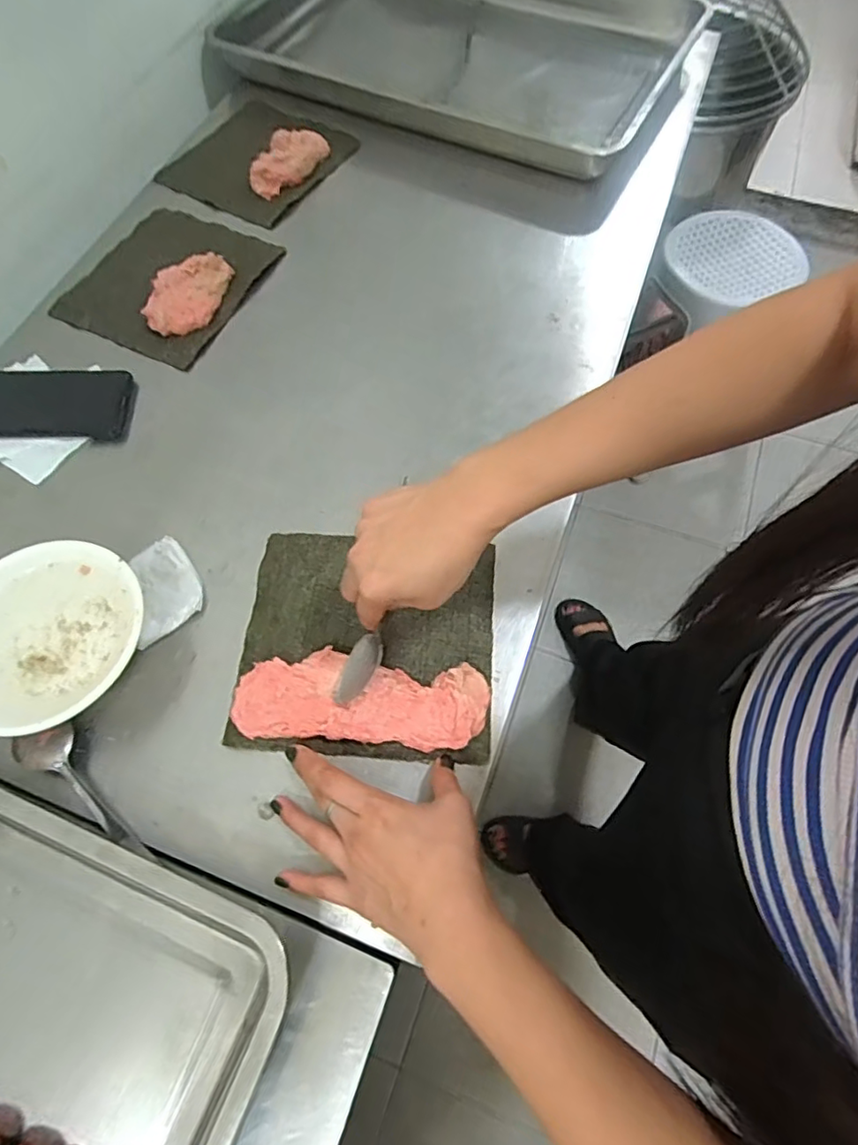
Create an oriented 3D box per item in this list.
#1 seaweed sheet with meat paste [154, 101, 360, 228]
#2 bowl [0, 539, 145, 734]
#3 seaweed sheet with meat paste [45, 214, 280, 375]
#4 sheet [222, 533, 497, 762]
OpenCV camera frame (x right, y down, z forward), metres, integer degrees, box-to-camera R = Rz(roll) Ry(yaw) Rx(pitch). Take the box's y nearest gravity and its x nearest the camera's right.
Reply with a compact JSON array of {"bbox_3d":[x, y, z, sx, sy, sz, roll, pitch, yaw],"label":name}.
[{"bbox_3d":[-0.212,-0.524,0.713,0.186,0.027,0.196,28,69,13],"label":"seaweed sheet with meat paste"},{"bbox_3d":[-0.289,0.050,0.442,0.136,0.044,0.143,0,66,1],"label":"bowl"},{"bbox_3d":[-0.286,-0.328,0.623,0.185,0.027,0.197,24,68,11],"label":"seaweed sheet with meat paste"},{"bbox_3d":[-0.047,0.049,0.450,0.195,0.020,0.174,4,66,3],"label":"sheet"}]

